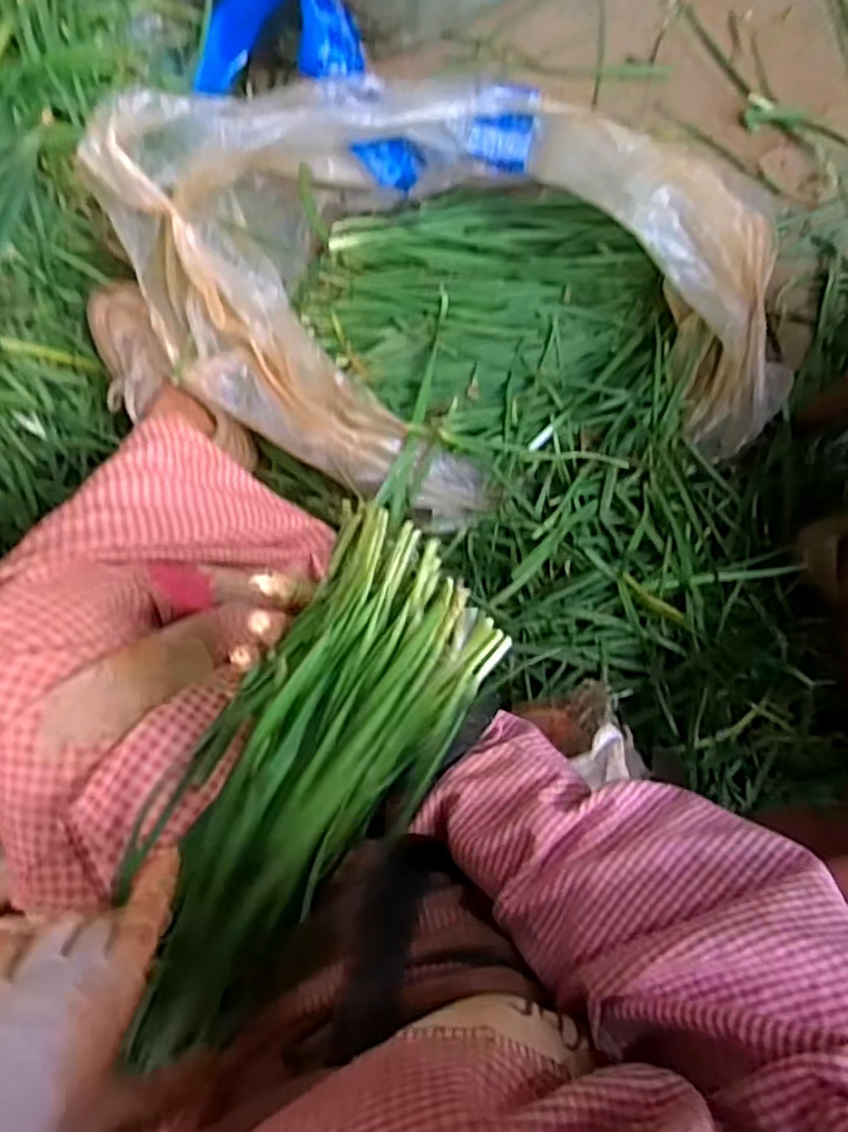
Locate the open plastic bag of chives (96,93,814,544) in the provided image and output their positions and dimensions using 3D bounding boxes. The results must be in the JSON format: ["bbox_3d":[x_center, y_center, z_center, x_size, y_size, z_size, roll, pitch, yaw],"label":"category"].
[{"bbox_3d":[0.052,-0.277,0.692,0.582,0.237,0.456,-24,80,2],"label":"open plastic bag of chives"}]

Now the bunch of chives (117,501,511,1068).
[{"bbox_3d":[-0.071,0.124,0.401,0.117,0.051,0.307,33,96,6],"label":"bunch of chives"}]

